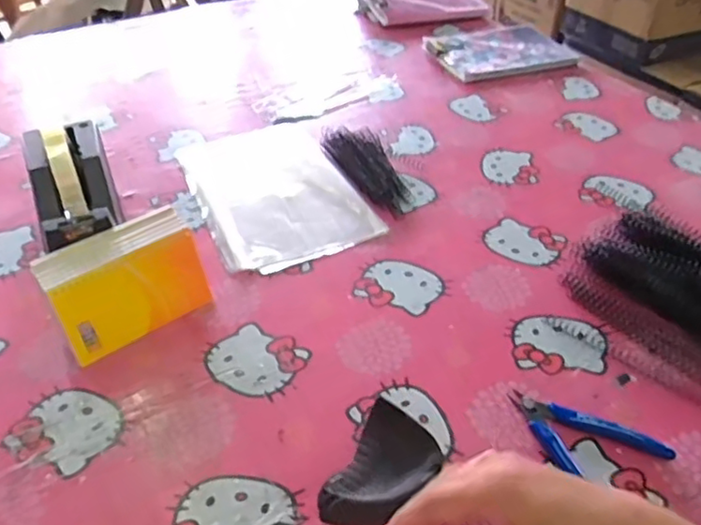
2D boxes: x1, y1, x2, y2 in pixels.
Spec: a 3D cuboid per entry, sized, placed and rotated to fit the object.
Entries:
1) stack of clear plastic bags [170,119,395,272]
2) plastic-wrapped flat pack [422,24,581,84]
[{"bbox_3d":[-0.094,-0.093,0.755,0.176,0.008,0.278,-16,45,-18],"label":"stack of clear plastic bags"},{"bbox_3d":[0.252,-0.365,1.080,0.241,0.022,0.184,-13,44,-15],"label":"plastic-wrapped flat pack"}]

